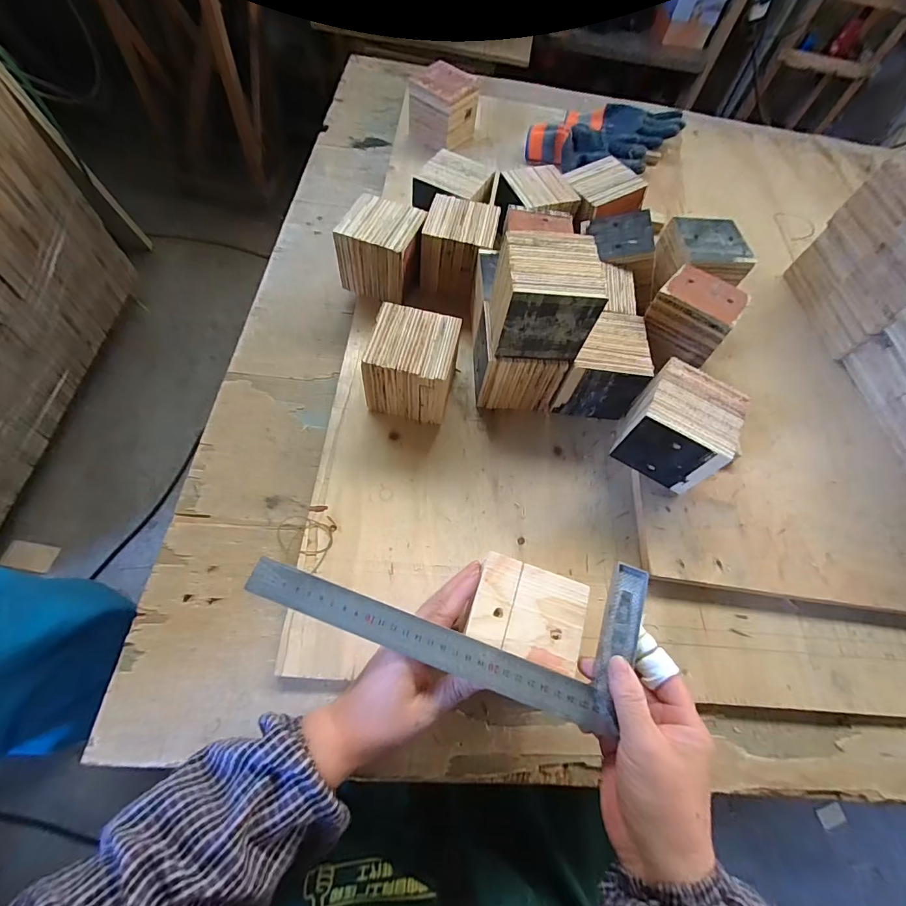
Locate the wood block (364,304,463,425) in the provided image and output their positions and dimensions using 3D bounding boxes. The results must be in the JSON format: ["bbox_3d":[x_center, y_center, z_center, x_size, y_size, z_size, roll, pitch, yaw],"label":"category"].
[{"bbox_3d":[-0.044,-0.098,0.502,0.093,0.103,0.091,12,62,3],"label":"wood block"}]

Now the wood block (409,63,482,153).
[{"bbox_3d":[-0.019,-0.635,0.787,0.096,0.094,0.119,32,65,13],"label":"wood block"}]

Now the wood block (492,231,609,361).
[{"bbox_3d":[0.092,-0.162,0.440,0.100,0.086,0.096,7,62,-2],"label":"wood block"}]

